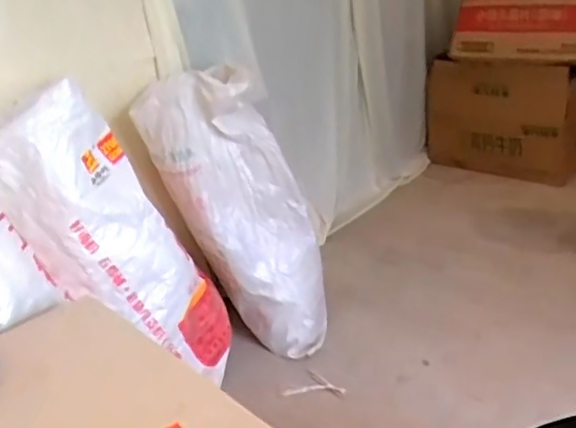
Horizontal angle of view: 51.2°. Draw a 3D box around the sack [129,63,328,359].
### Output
[{"bbox_3d":[-0.087,0.005,1.358,0.262,0.712,0.220,-31,26,-11],"label":"sack"}]

